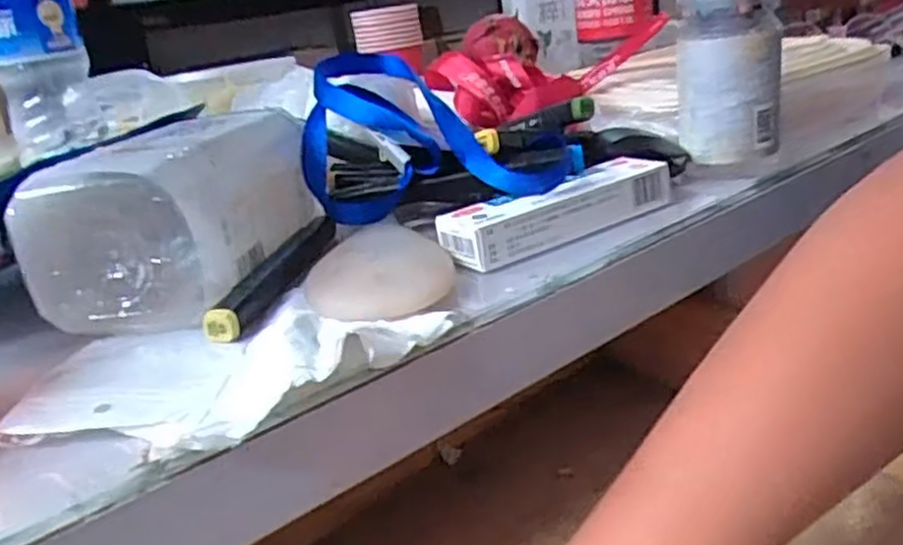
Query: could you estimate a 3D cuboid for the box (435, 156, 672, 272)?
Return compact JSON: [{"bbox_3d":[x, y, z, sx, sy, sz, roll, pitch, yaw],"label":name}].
[{"bbox_3d":[0.055,-0.033,0.380,0.128,0.024,0.032,-19,22,-29],"label":"box"}]

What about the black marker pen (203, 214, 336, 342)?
[{"bbox_3d":[-0.079,-0.001,0.353,0.016,0.013,0.126,-4,20,11],"label":"black marker pen"}]

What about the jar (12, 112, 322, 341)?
[{"bbox_3d":[-0.127,-0.035,0.362,0.078,0.074,0.130,-3,20,13],"label":"jar"}]

